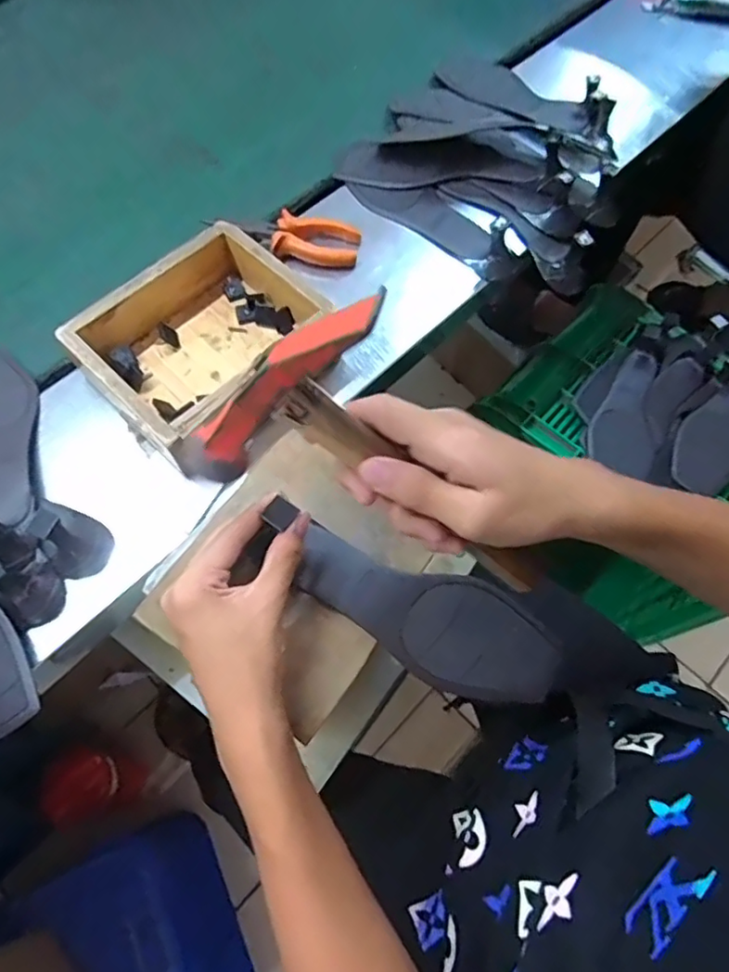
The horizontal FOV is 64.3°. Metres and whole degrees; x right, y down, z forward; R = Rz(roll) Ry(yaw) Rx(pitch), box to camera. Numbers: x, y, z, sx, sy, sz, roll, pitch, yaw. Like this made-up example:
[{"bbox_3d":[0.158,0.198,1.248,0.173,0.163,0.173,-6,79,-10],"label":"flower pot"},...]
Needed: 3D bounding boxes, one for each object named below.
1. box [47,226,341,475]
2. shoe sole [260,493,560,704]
[{"bbox_3d":[-0.135,-0.124,0.491,0.144,0.052,0.173,41,72,16],"label":"box"},{"bbox_3d":[0.033,0.088,0.416,0.229,0.023,0.079,28,68,-7],"label":"shoe sole"}]

